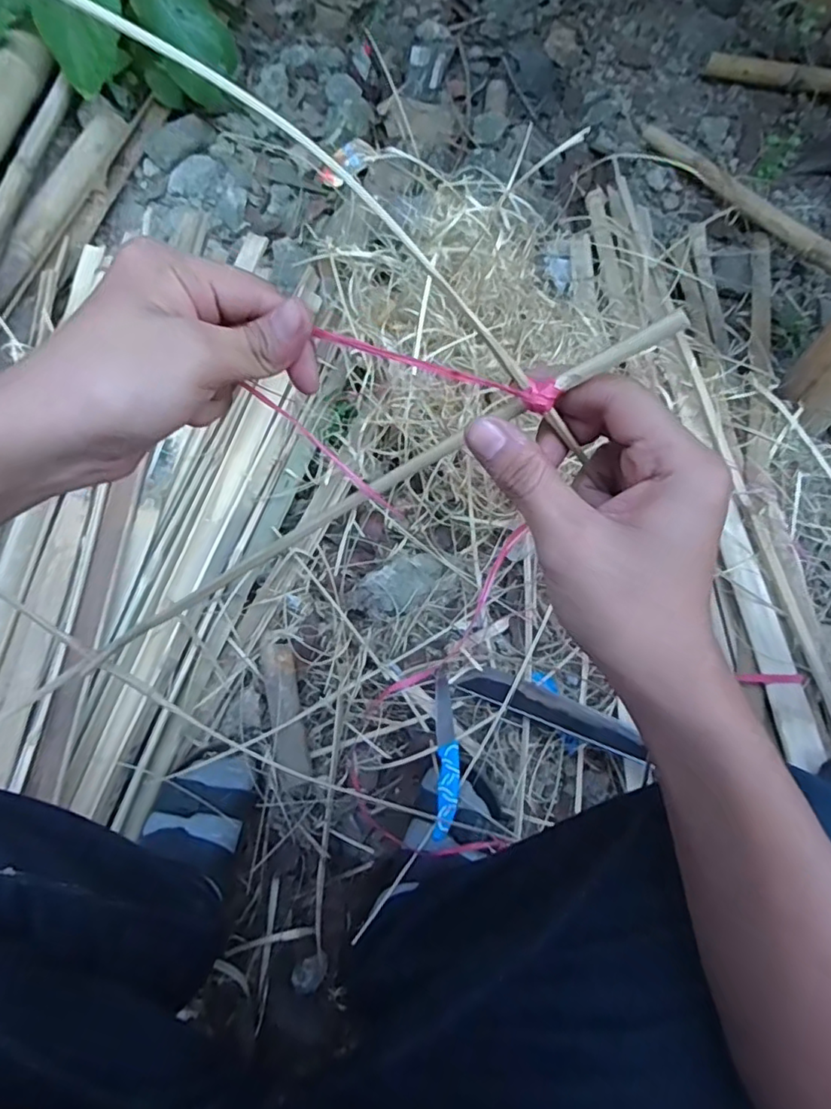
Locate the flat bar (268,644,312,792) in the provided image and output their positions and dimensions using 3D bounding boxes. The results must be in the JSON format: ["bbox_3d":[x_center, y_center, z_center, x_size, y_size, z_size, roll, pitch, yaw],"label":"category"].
[{"bbox_3d":[-0.141,0.175,0.636,0.034,0.016,0.156,-8,69,-5],"label":"flat bar"}]

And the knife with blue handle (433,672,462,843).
[{"bbox_3d":[0.034,0.211,0.629,0.028,0.017,0.182,2,45,-2],"label":"knife with blue handle"}]

